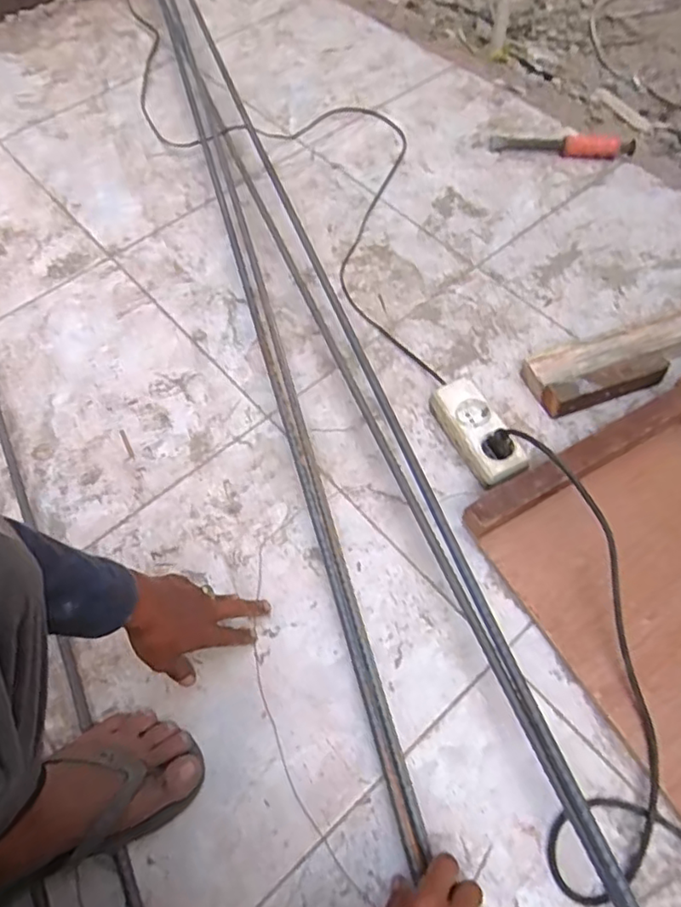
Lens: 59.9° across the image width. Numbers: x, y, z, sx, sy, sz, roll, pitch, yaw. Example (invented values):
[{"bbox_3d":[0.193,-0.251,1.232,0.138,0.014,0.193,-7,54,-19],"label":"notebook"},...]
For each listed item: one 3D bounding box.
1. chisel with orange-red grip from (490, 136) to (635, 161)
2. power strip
[{"bbox_3d":[0.377,-0.527,1.004,0.235,0.024,0.042,7,62,6],"label":"chisel with orange-red grip"},{"bbox_3d":[0.167,-0.022,0.724,0.062,0.047,0.141,-22,63,-10],"label":"power strip"}]

